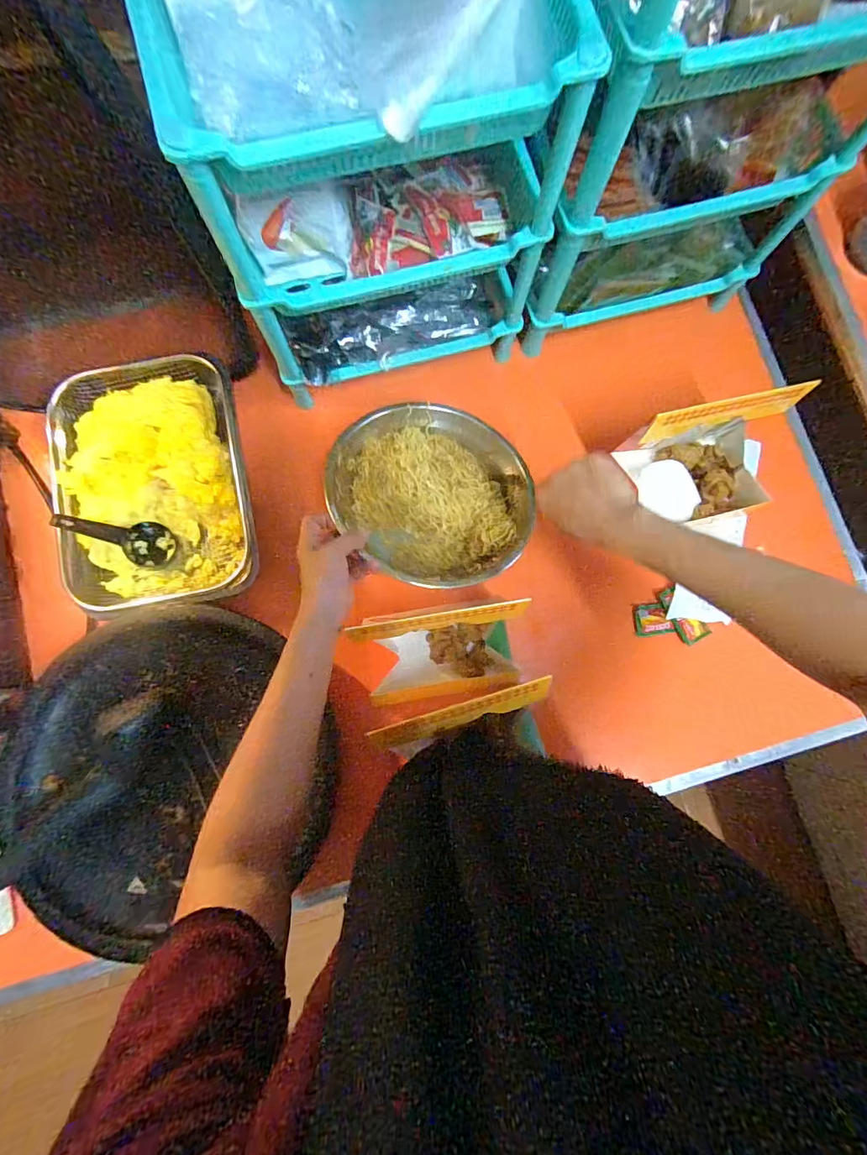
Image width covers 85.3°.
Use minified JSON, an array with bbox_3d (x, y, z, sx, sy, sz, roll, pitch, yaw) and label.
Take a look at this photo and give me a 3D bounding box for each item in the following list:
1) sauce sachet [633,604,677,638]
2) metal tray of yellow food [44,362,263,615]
[{"bbox_3d":[0.277,0.053,0.591,0.044,0.008,0.037,-9,81,10],"label":"sauce sachet"},{"bbox_3d":[-0.337,-0.112,0.574,0.217,0.058,0.298,-11,82,-4],"label":"metal tray of yellow food"}]

